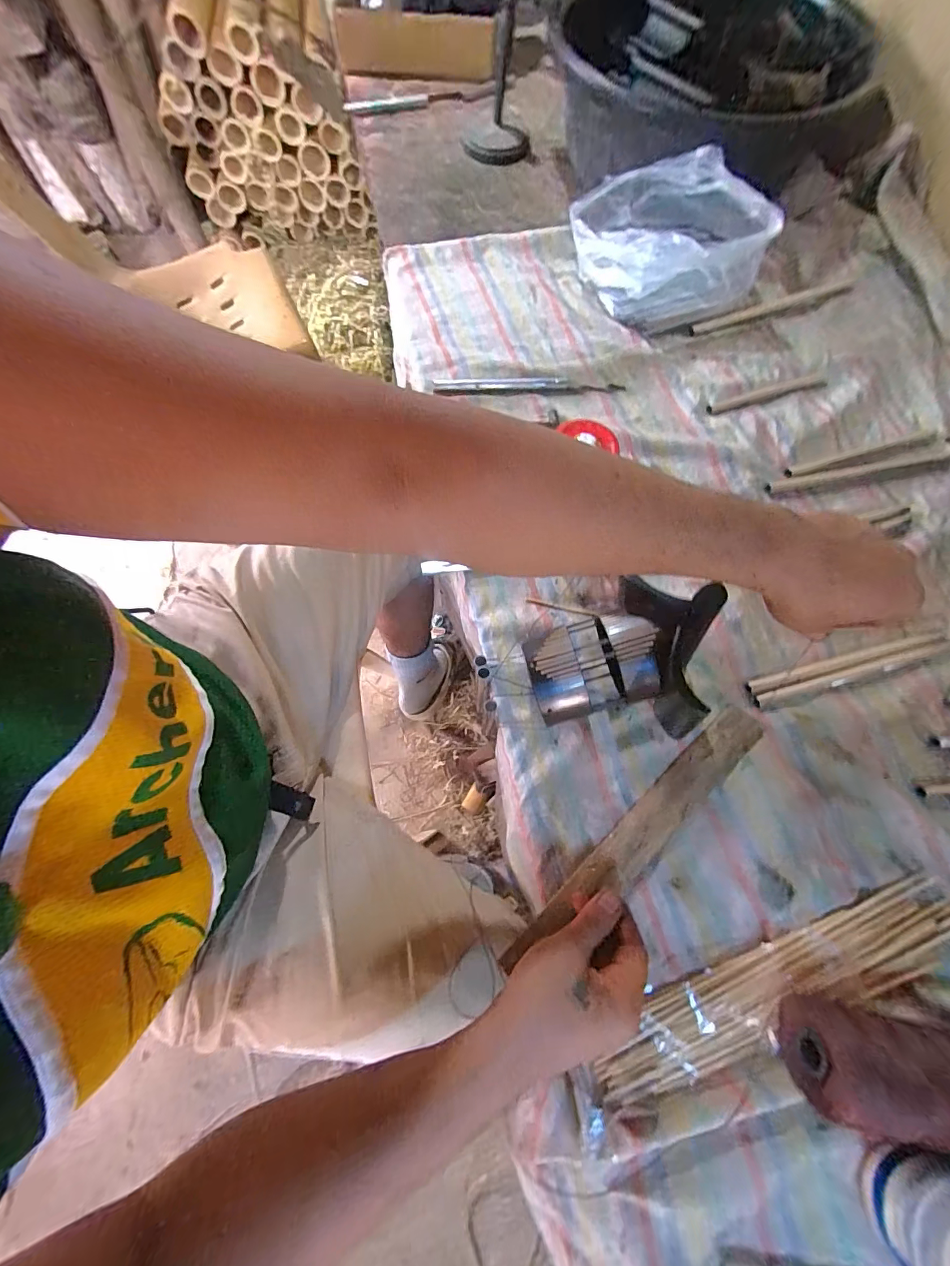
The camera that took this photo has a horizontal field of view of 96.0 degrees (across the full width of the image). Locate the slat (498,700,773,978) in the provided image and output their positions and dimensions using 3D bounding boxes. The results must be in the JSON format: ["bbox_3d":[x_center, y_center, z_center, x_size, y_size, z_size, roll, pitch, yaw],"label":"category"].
[{"bbox_3d":[0.147,0.178,0.374,0.303,0.011,0.044,-38,77,-12],"label":"slat"}]

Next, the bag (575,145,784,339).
[{"bbox_3d":[0.244,-0.494,0.543,0.226,0.111,0.132,8,70,0],"label":"bag"}]

